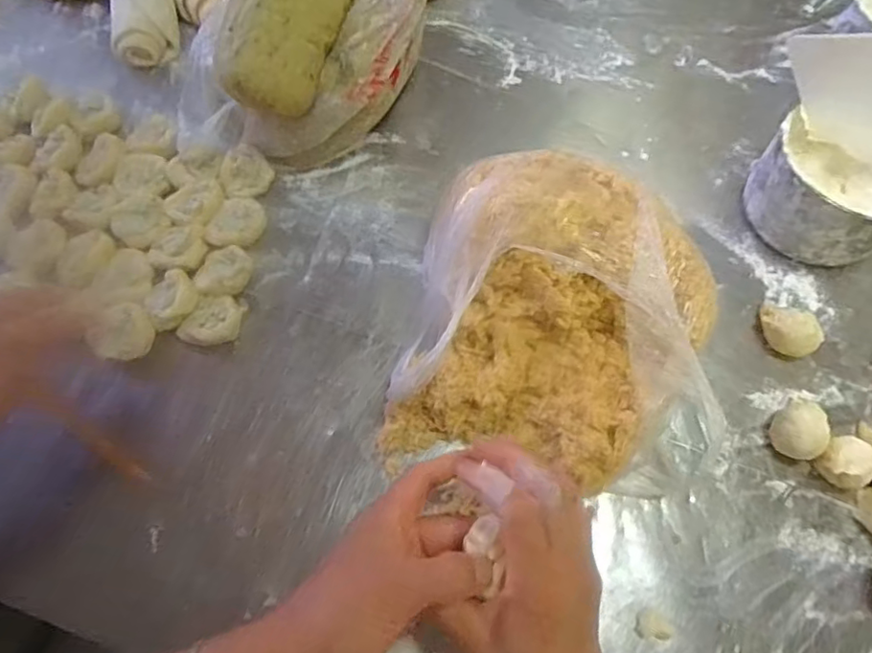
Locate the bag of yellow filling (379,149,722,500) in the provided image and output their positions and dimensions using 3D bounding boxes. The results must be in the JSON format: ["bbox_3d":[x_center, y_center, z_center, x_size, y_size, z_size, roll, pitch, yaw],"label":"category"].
[{"bbox_3d":[0.106,-0.007,0.472,0.248,0.117,0.242,9,67,1],"label":"bag of yellow filling"}]

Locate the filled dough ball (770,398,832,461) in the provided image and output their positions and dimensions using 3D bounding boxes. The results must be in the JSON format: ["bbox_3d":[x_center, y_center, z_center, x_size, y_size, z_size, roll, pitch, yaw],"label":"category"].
[{"bbox_3d":[0.300,0.085,0.487,0.051,0.031,0.042,-22,70,-12],"label":"filled dough ball"}]

